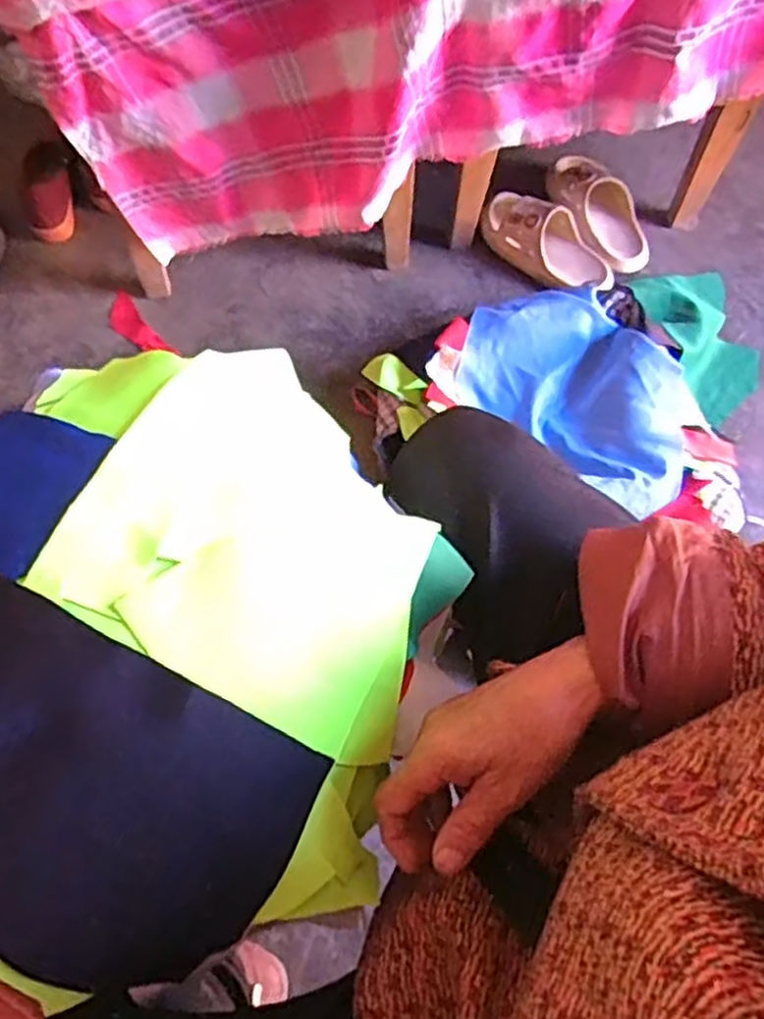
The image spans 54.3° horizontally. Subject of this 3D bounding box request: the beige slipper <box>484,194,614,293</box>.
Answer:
[{"bbox_3d":[0.240,-0.388,1.087,0.217,0.069,0.090,38,70,14],"label":"beige slipper"}]

